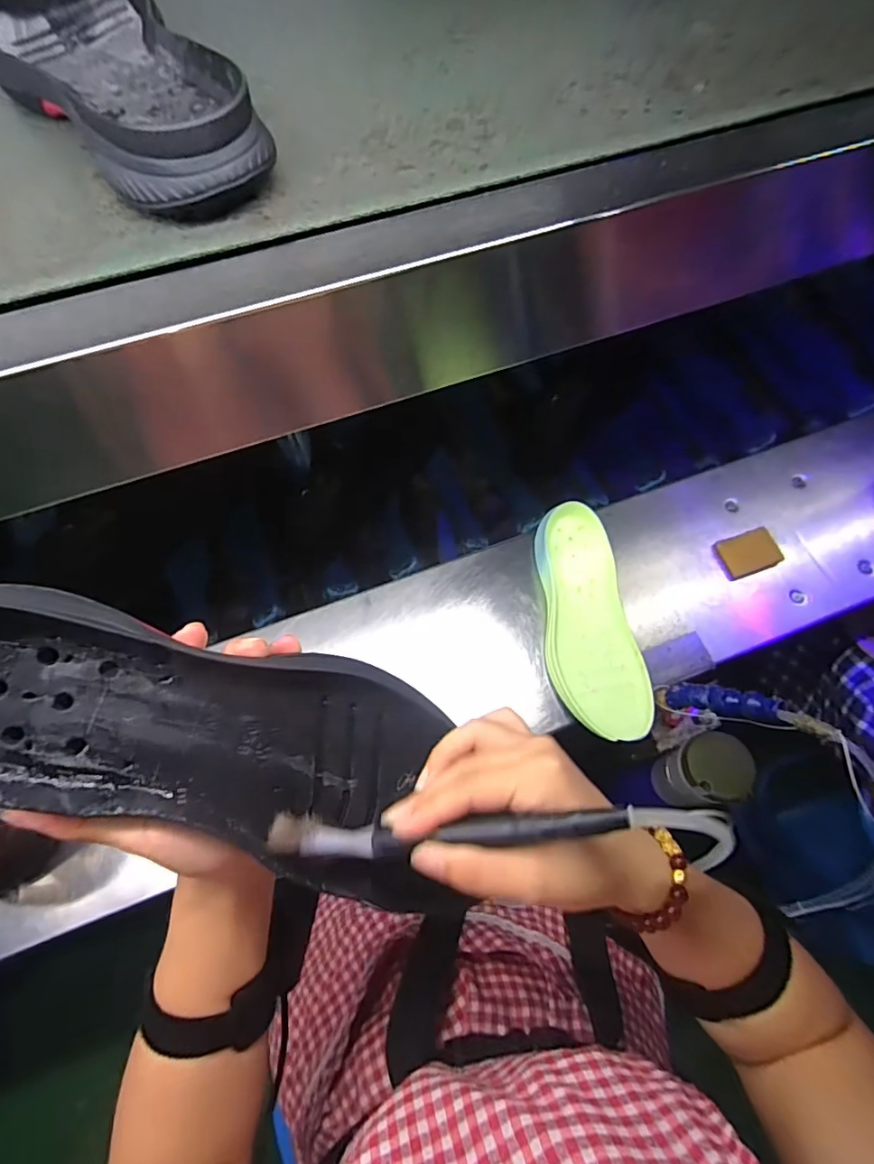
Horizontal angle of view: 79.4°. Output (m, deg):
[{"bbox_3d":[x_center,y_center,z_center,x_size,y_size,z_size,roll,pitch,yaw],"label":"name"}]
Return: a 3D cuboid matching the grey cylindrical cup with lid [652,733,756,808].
[{"bbox_3d":[0.327,0.236,0.658,0.069,0.146,0.073,0,67,0],"label":"grey cylindrical cup with lid"}]

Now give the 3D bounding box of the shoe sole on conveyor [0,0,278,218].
[{"bbox_3d":[-0.210,-0.324,0.327,0.107,0.045,0.312,-30,70,-12],"label":"shoe sole on conveyor"}]

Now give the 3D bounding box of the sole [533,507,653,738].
[{"bbox_3d":[0.175,0.046,0.626,0.104,0.054,0.274,-10,67,-4],"label":"sole"}]

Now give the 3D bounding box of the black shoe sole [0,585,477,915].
[{"bbox_3d":[-0.113,0.076,0.252,0.254,0.034,0.107,22,66,-20],"label":"black shoe sole"}]

